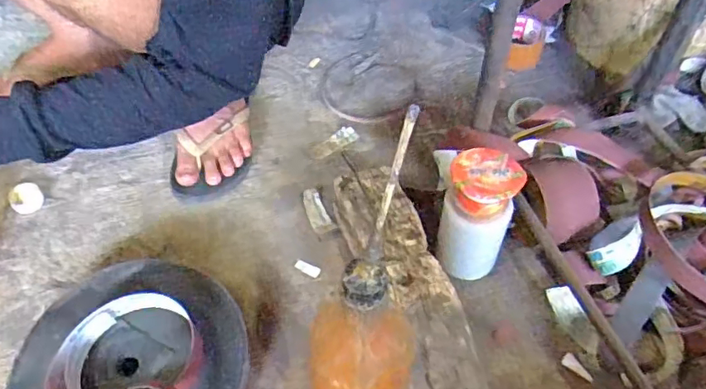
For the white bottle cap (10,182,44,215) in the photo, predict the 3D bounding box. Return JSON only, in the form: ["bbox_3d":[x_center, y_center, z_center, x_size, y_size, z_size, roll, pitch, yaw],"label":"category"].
[{"bbox_3d":[-0.425,0.005,0.740,0.038,0.013,0.048,-29,57,-24],"label":"white bottle cap"}]

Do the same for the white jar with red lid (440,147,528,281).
[{"bbox_3d":[0.134,0.033,0.629,0.071,0.168,0.066,1,50,-1],"label":"white jar with red lid"}]

